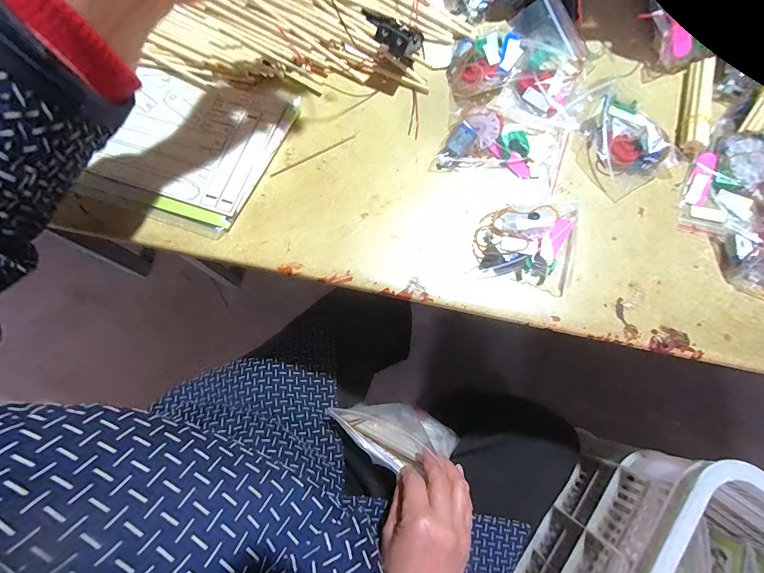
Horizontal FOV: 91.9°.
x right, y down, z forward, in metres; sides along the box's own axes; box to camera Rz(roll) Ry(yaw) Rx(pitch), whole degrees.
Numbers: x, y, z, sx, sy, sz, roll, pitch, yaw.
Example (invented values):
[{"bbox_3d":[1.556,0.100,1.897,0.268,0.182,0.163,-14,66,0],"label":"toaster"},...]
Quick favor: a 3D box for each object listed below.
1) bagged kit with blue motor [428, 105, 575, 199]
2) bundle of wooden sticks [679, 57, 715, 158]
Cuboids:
[{"bbox_3d":[0.115,-0.132,0.343,0.116,0.024,0.071,17,76,5],"label":"bagged kit with blue motor"},{"bbox_3d":[0.300,-0.172,0.351,0.018,0.022,0.100,18,76,6],"label":"bundle of wooden sticks"}]

